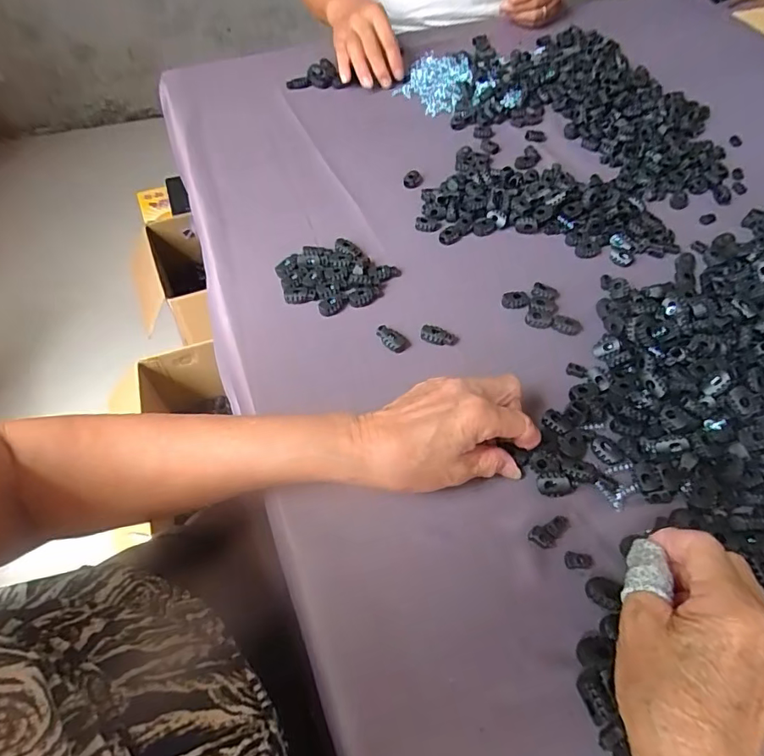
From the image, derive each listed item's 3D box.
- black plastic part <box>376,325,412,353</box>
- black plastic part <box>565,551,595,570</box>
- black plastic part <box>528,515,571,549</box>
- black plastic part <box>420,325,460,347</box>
[{"bbox_3d":[0.008,-0.034,0.418,0.030,0.011,0.017,34,62,20],"label":"black plastic part"},{"bbox_3d":[0.130,0.119,0.321,0.018,0.007,0.010,3,56,1],"label":"black plastic part"},{"bbox_3d":[0.115,0.104,0.330,0.032,0.004,0.015,-20,58,-14],"label":"black plastic part"},{"bbox_3d":[0.050,-0.036,0.420,0.033,0.008,0.012,10,56,5],"label":"black plastic part"}]

